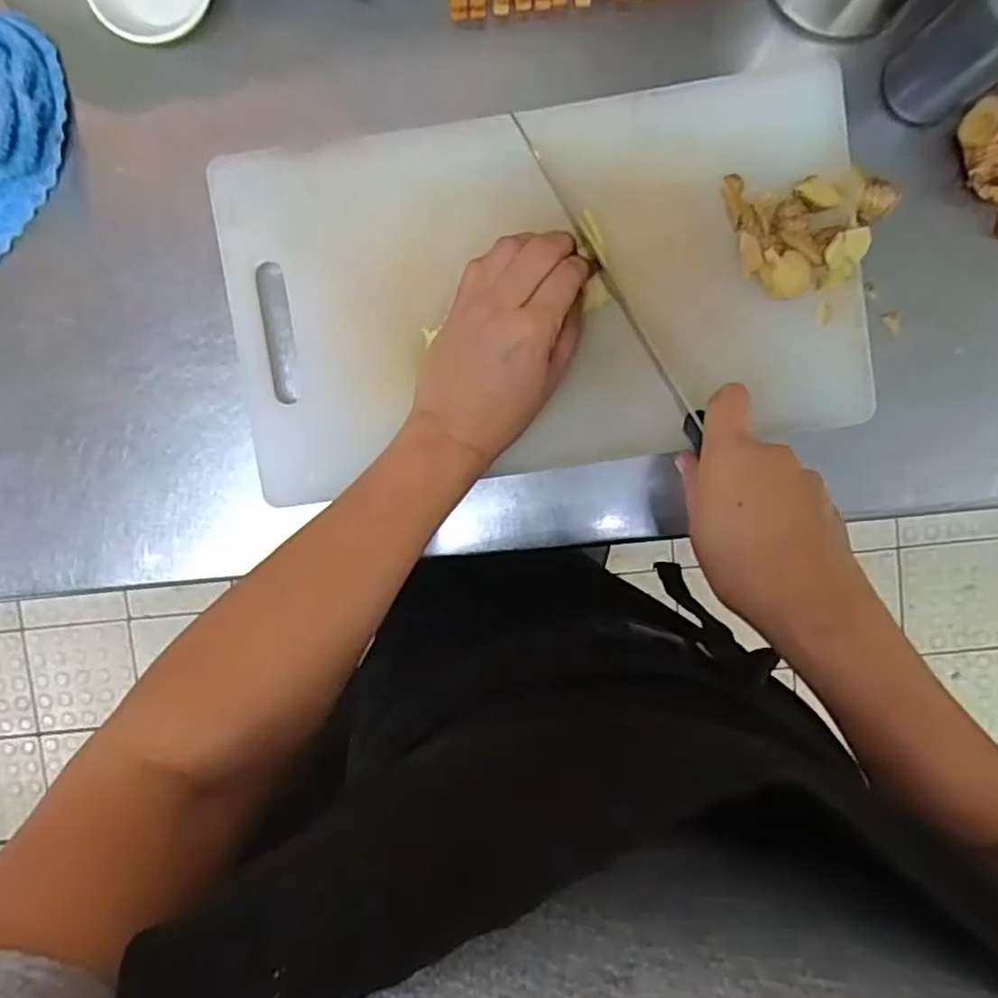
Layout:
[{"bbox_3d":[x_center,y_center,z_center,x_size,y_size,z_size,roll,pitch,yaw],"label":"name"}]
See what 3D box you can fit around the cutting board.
[{"bbox_3d":[0.025,-0.122,0.416,0.363,0.025,0.203,-8,95,2],"label":"cutting board"}]

